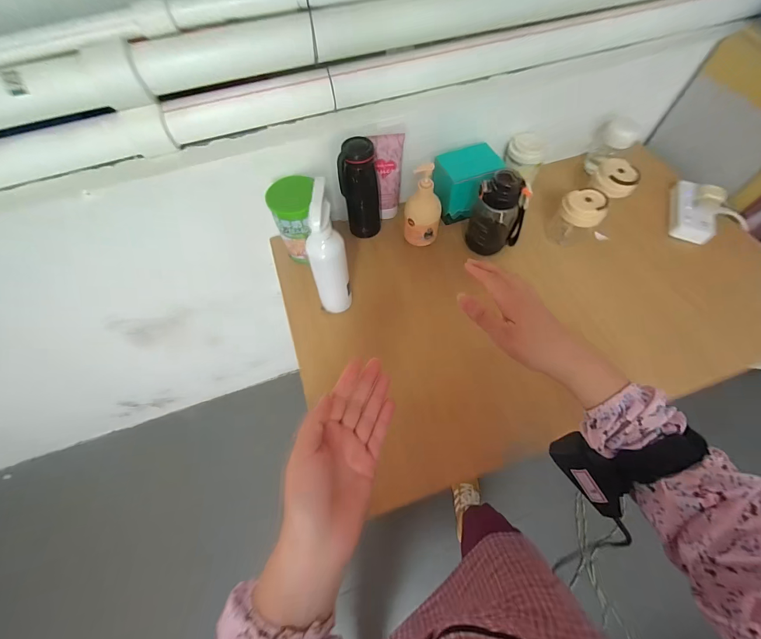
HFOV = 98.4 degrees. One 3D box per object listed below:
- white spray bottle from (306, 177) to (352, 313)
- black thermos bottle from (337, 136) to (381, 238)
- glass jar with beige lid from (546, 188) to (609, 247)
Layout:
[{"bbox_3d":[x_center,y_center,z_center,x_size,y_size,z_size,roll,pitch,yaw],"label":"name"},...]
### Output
[{"bbox_3d":[-0.094,-0.112,0.570,0.063,0.247,0.096,-15,63,-6],"label":"white spray bottle"},{"bbox_3d":[-0.040,-0.263,0.682,0.074,0.208,0.056,-2,62,1],"label":"black thermos bottle"},{"bbox_3d":[0.410,-0.209,0.690,0.089,0.113,0.075,33,68,17],"label":"glass jar with beige lid"}]

